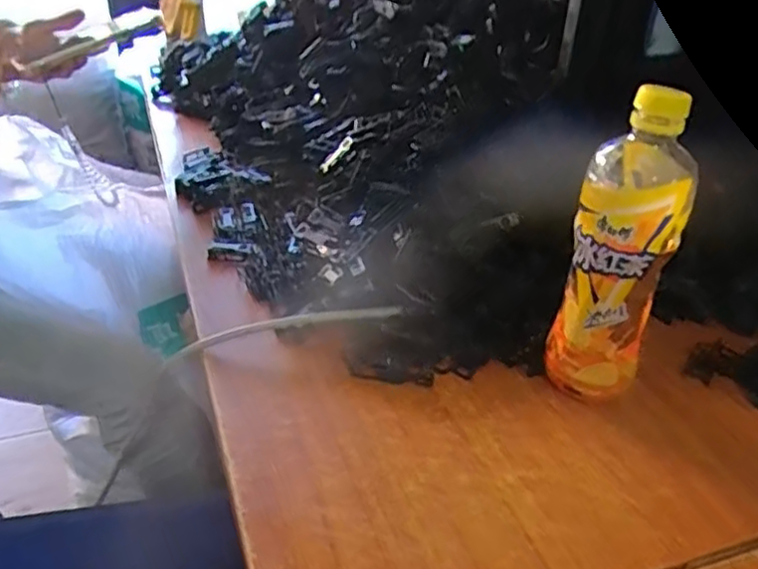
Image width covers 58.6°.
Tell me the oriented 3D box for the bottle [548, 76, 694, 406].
[{"bbox_3d":[0.164,-0.019,0.462,0.066,0.210,0.074,17,37,19],"label":"bottle"}]

